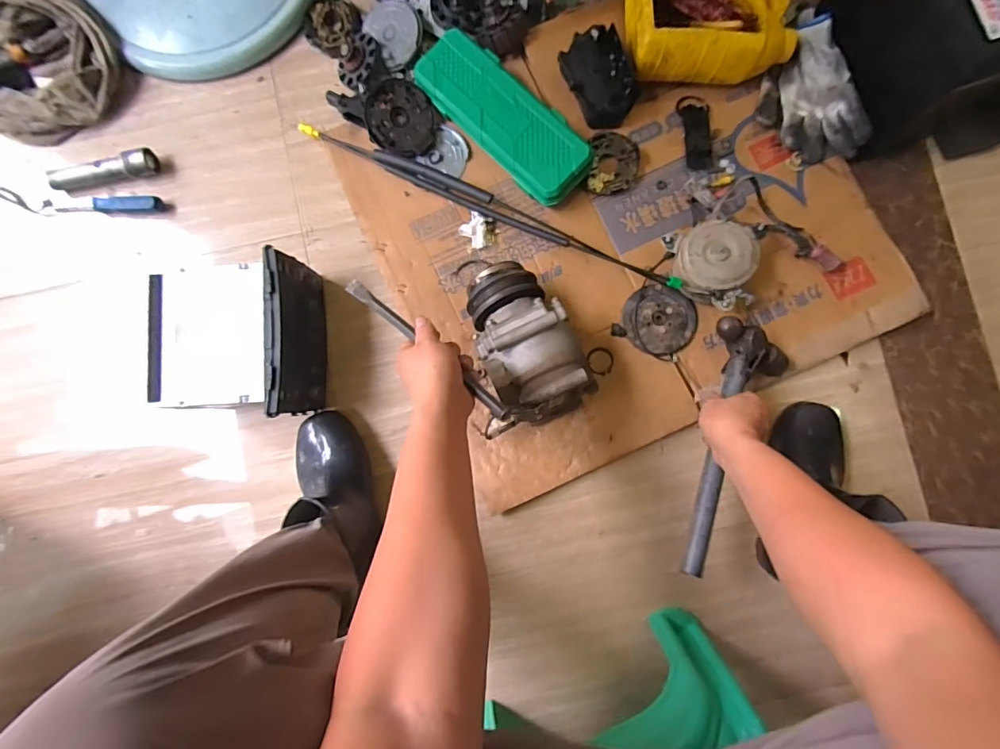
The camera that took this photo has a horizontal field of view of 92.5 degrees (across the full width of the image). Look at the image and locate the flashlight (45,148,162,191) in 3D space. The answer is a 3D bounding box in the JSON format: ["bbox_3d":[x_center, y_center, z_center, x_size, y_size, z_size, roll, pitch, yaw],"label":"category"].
[{"bbox_3d":[-0.614,-0.313,0.734,0.162,0.034,0.035,-12,87,1],"label":"flashlight"}]

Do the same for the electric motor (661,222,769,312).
[{"bbox_3d":[0.302,-0.149,0.667,0.116,0.071,0.119,-12,86,-1],"label":"electric motor"}]

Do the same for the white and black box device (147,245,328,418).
[{"bbox_3d":[-0.349,-0.046,0.656,0.191,0.131,0.208,-4,87,1],"label":"white and black box device"}]

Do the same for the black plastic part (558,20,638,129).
[{"bbox_3d":[0.142,-0.426,0.688,0.080,0.060,0.127,-33,87,-1],"label":"black plastic part"}]

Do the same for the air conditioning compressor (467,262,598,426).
[{"bbox_3d":[0.033,-0.041,0.615,0.118,0.146,0.215,-23,86,-1],"label":"air conditioning compressor"}]

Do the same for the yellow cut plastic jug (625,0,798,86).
[{"bbox_3d":[0.294,-0.514,0.680,0.211,0.092,0.177,0,87,1],"label":"yellow cut plastic jug"}]

